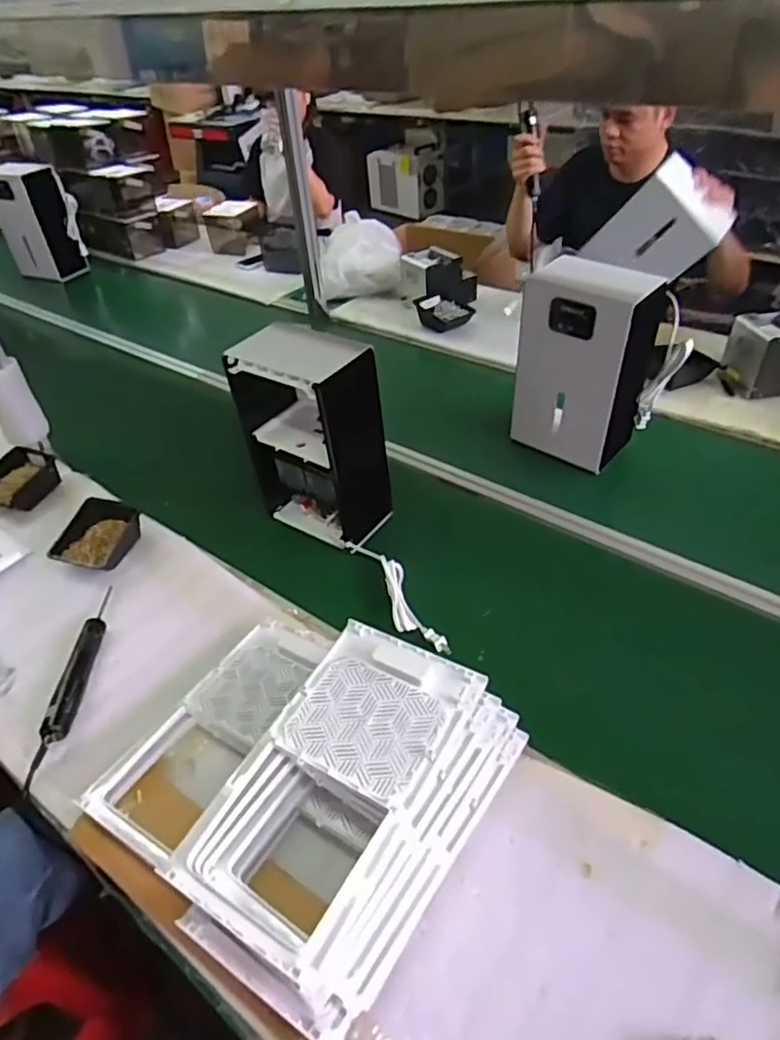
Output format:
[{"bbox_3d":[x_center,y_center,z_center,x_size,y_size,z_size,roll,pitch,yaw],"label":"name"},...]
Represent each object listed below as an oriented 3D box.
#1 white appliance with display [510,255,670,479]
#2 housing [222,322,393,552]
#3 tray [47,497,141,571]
[{"bbox_3d":[0.364,-0.293,1.187,0.216,0.342,0.134,31,54,34],"label":"white appliance with display"},{"bbox_3d":[-0.129,-0.137,1.088,0.231,0.345,0.132,26,51,30],"label":"housing"},{"bbox_3d":[-0.533,0.026,1.156,0.127,0.055,0.129,7,44,14],"label":"tray"}]

